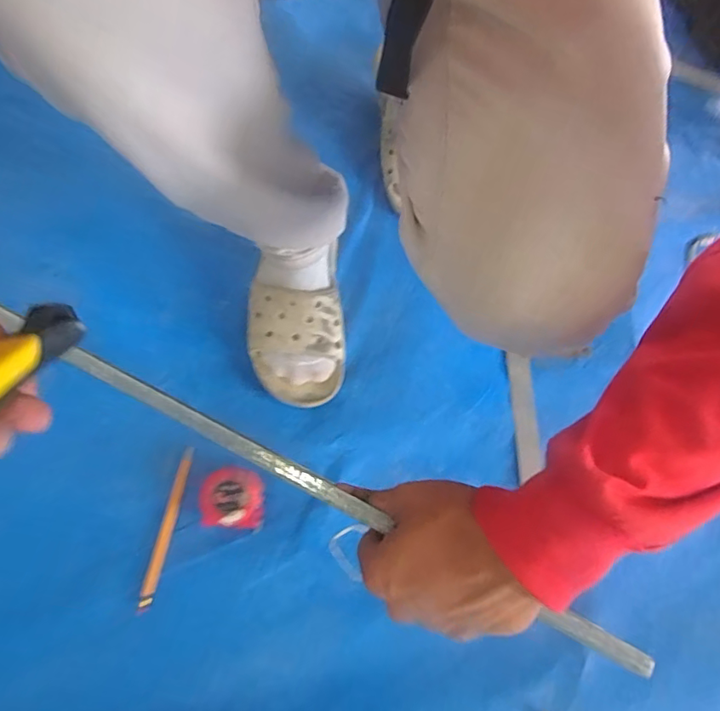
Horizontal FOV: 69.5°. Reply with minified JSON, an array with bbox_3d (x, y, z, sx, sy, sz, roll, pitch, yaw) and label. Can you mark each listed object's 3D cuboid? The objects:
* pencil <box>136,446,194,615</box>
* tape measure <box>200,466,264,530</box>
[{"bbox_3d":[-0.209,0.184,0.560,0.015,0.006,0.170,11,71,1],"label":"pencil"},{"bbox_3d":[-0.135,0.153,0.556,0.063,0.039,0.059,6,71,0],"label":"tape measure"}]

